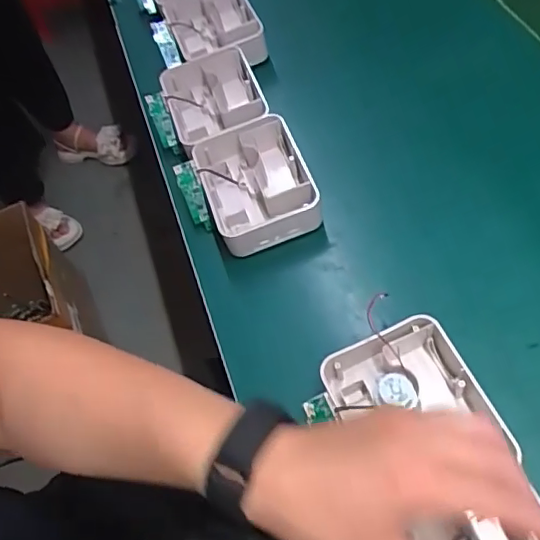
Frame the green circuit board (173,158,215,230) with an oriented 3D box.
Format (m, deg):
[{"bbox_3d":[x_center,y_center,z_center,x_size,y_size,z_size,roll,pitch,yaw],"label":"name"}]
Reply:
[{"bbox_3d":[-0.076,-0.073,0.565,0.010,0.028,0.071,-30,96,-56],"label":"green circuit board"}]

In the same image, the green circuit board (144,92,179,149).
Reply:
[{"bbox_3d":[-0.120,-0.167,0.628,0.027,0.008,0.060,-14,97,35],"label":"green circuit board"}]

